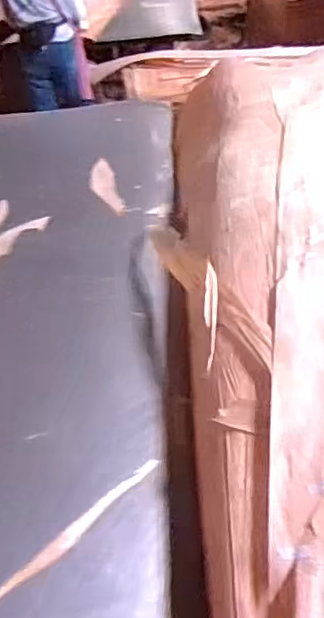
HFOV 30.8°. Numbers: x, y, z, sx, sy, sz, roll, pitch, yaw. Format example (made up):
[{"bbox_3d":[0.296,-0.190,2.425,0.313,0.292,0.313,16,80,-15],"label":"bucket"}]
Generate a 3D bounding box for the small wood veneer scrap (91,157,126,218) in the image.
[{"bbox_3d":[-0.180,-0.391,1.840,0.079,0.012,0.455,-1,33,-13],"label":"small wood veneer scrap"}]

